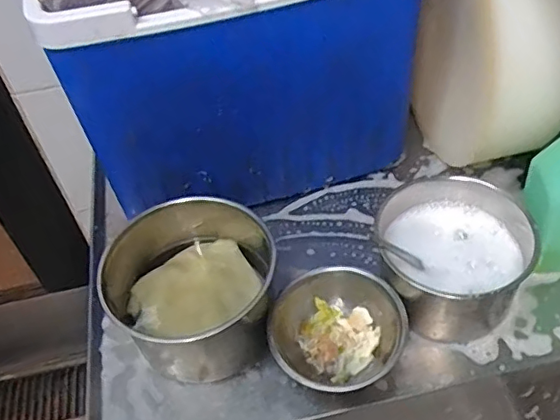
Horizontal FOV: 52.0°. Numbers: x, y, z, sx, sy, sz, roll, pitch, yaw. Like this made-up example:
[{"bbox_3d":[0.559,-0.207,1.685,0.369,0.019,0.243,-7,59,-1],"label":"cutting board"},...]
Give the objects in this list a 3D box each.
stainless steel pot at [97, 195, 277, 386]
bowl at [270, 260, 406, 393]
[{"bbox_3d":[-0.108,0.095,0.690,0.199,0.131,0.196,-2,48,3],"label":"stainless steel pot"},{"bbox_3d":[0.064,0.141,0.656,0.143,0.076,0.144,-2,48,3],"label":"bowl"}]

